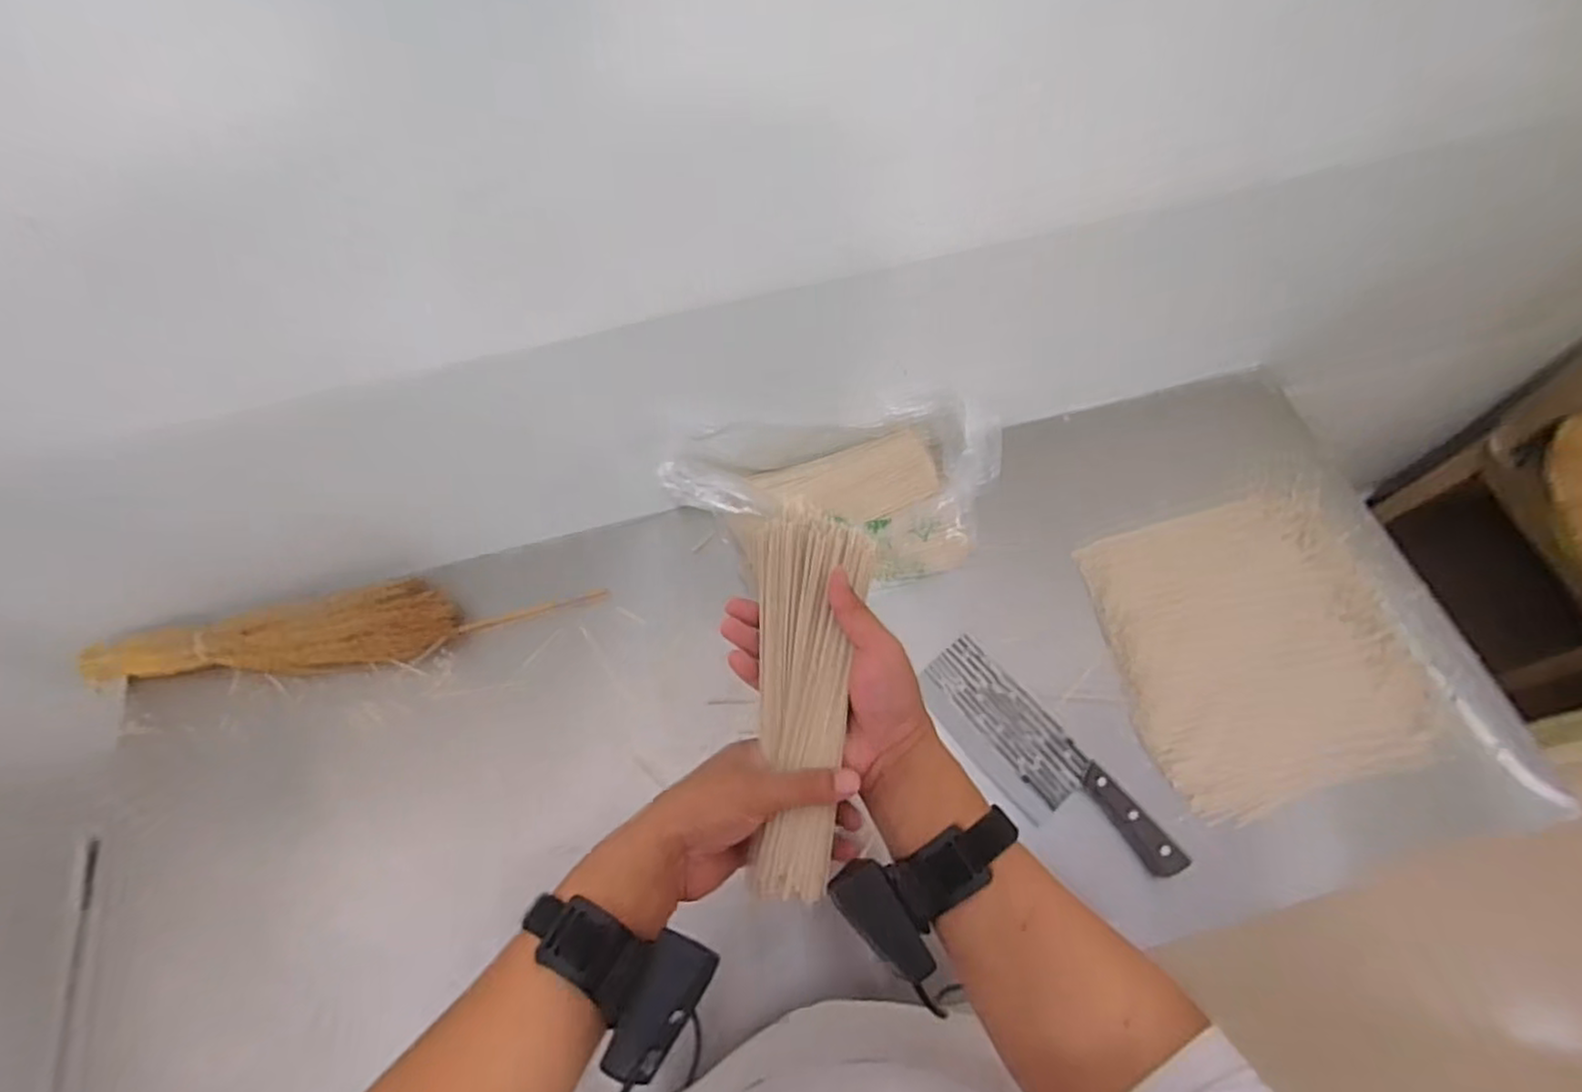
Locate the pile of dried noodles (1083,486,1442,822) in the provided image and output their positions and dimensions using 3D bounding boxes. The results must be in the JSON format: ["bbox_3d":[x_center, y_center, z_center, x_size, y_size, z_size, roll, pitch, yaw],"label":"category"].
[{"bbox_3d":[0.514,0.099,0.780,0.312,0.036,0.322,-16,64,-5],"label":"pile of dried noodles"}]

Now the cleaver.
[{"bbox_3d":[0.254,0.226,0.737,0.095,0.018,0.293,-36,67,-14],"label":"cleaver"}]

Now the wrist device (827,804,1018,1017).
[{"bbox_3d":[0.088,0.196,0.423,0.085,0.041,0.111,40,72,20],"label":"wrist device"}]

